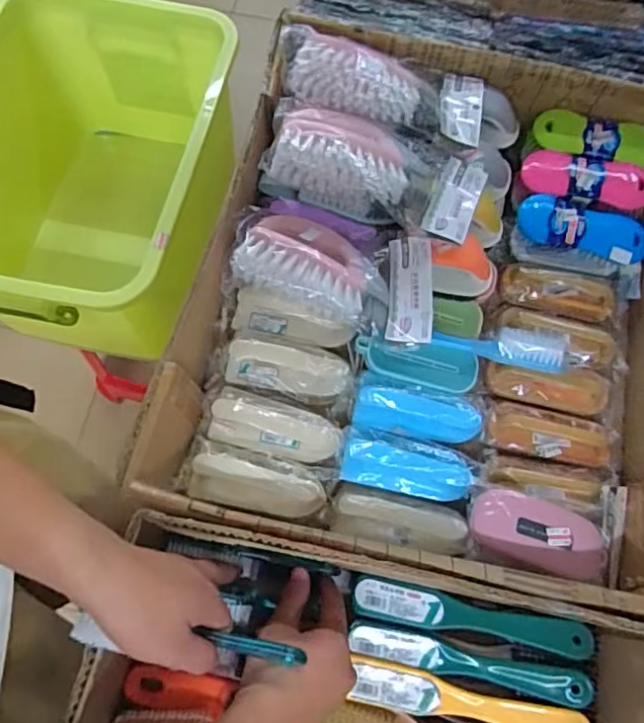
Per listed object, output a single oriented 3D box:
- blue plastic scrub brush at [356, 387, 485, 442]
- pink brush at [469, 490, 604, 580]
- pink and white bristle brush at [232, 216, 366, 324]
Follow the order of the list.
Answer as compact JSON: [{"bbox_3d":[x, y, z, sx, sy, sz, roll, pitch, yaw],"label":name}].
[{"bbox_3d":[0.099,0.057,0.593,0.127,0.034,0.040,11,70,3],"label":"blue plastic scrub brush"},{"bbox_3d":[0.202,0.161,0.532,0.125,0.030,0.059,17,70,6],"label":"pink brush"},{"bbox_3d":[-0.015,-0.106,0.594,0.138,0.050,0.091,19,71,6],"label":"pink and white bristle brush"}]

